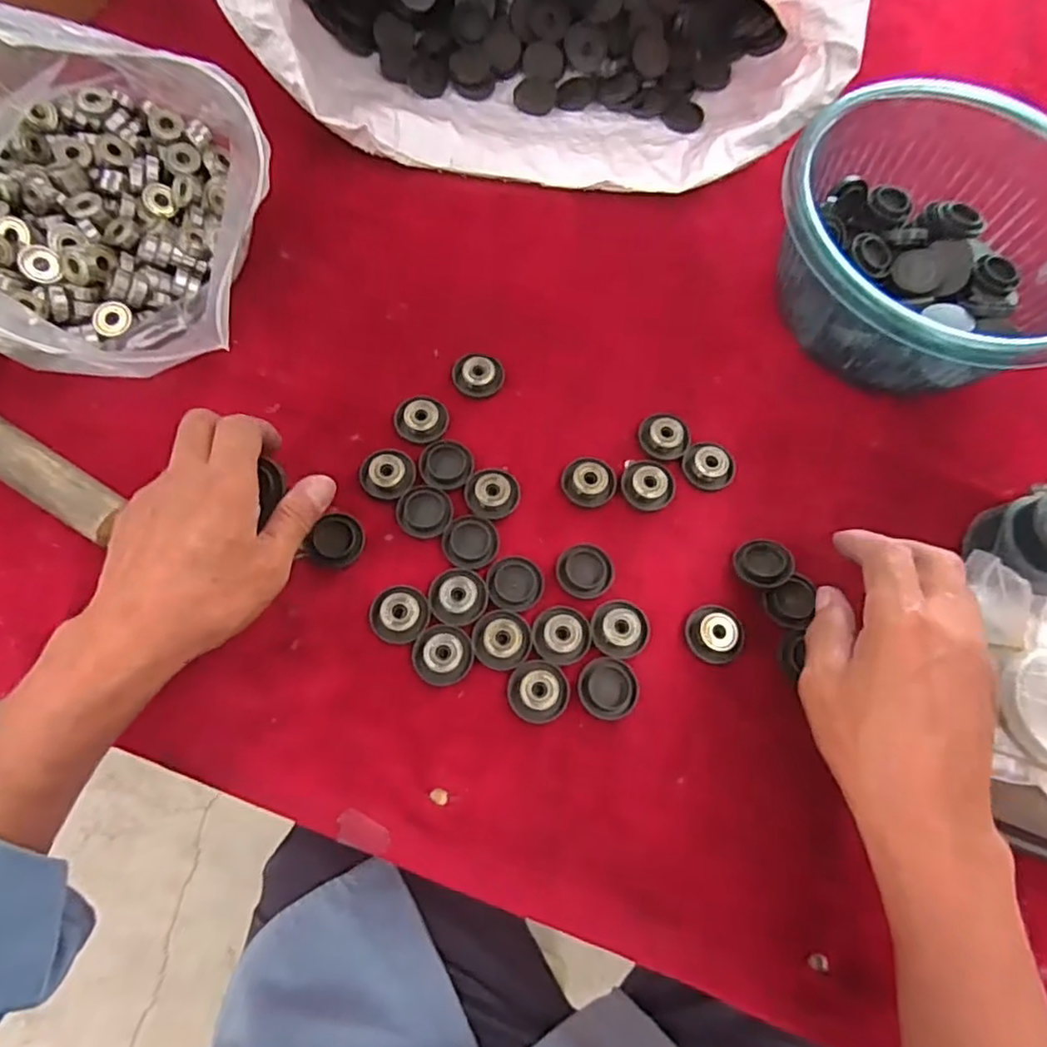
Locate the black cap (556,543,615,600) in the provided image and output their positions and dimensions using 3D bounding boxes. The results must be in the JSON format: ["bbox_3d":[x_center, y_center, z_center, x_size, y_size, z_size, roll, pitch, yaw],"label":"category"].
[{"bbox_3d":[0.037,0.027,0.383,0.034,0.006,0.031,1,69,-3],"label":"black cap"}]

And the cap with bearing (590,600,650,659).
[{"bbox_3d":[0.056,0.060,0.371,0.032,0.008,0.034,1,69,-3],"label":"cap with bearing"}]

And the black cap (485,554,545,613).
[{"bbox_3d":[-0.005,0.035,0.378,0.033,0.004,0.033,1,69,-3],"label":"black cap"}]

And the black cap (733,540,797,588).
[{"bbox_3d":[0.143,0.024,0.387,0.032,0.012,0.027,28,70,8],"label":"black cap"}]

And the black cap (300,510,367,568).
[{"bbox_3d":[-0.108,0.010,0.378,0.027,0.009,0.031,28,70,8],"label":"black cap"}]

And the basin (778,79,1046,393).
[{"bbox_3d":[0.269,-0.182,0.430,0.200,0.102,0.200,1,69,-3],"label":"basin"}]

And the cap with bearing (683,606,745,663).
[{"bbox_3d":[0.111,0.063,0.374,0.034,0.011,0.031,1,69,-3],"label":"cap with bearing"}]

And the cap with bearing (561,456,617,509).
[{"bbox_3d":[0.041,-0.026,0.401,0.033,0.009,0.029,-4,69,-4],"label":"cap with bearing"}]

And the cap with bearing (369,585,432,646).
[{"bbox_3d":[-0.069,0.050,0.365,0.033,0.009,0.033,1,69,-3],"label":"cap with bearing"}]

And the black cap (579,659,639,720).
[{"bbox_3d":[0.048,0.092,0.360,0.033,0.005,0.032,1,69,-3],"label":"black cap"}]

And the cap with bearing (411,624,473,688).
[{"bbox_3d":[-0.045,0.073,0.359,0.033,0.007,0.031,1,69,-3],"label":"cap with bearing"}]

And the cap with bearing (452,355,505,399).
[{"bbox_3d":[-0.030,-0.096,0.425,0.033,0.012,0.028,4,69,-1],"label":"cap with bearing"}]

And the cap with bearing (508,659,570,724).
[{"bbox_3d":[0.009,0.092,0.357,0.032,0.005,0.033,1,69,-3],"label":"cap with bearing"}]

